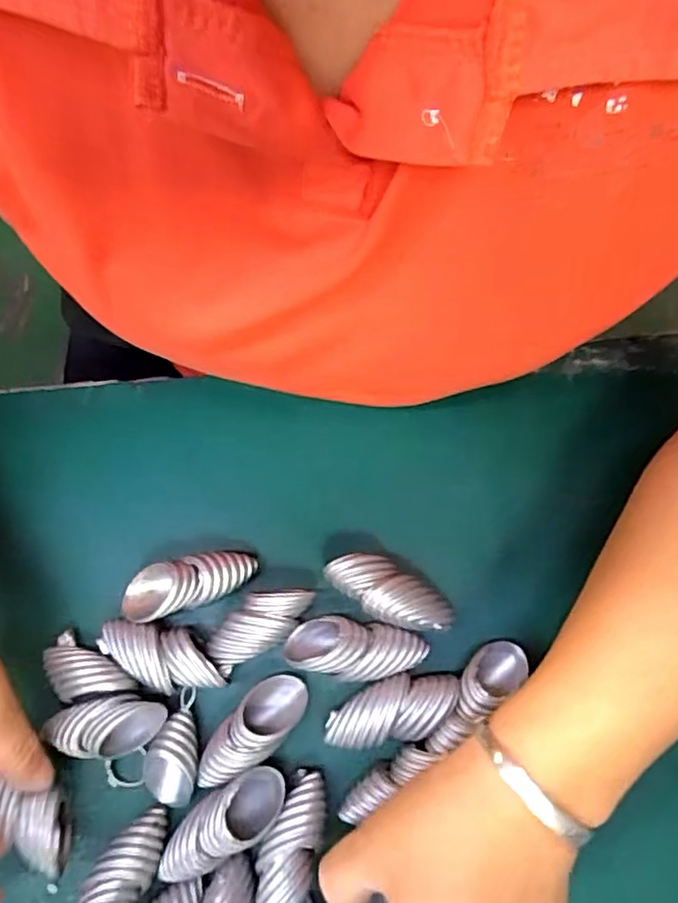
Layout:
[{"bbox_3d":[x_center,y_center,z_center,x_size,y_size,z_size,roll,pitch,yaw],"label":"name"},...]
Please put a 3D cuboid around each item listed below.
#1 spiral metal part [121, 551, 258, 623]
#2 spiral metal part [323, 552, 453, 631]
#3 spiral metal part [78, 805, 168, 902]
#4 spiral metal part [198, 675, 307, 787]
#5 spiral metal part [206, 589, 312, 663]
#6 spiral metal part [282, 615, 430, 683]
[{"bbox_3d":[-0.075,0.066,0.301,0.066,0.030,0.026,-16,77,-3],"label":"spiral metal part"},{"bbox_3d":[0.025,0.070,0.297,0.063,0.024,0.025,30,79,8],"label":"spiral metal part"},{"bbox_3d":[-0.099,0.195,0.274,0.025,0.021,0.062,26,79,7],"label":"spiral metal part"},{"bbox_3d":[-0.042,0.132,0.284,0.061,0.024,0.026,-43,80,-8],"label":"spiral metal part"},{"bbox_3d":[-0.039,0.085,0.299,0.026,0.020,0.053,41,81,10],"label":"spiral metal part"},{"bbox_3d":[0.008,0.096,0.292,0.065,0.027,0.027,9,77,3],"label":"spiral metal part"}]

